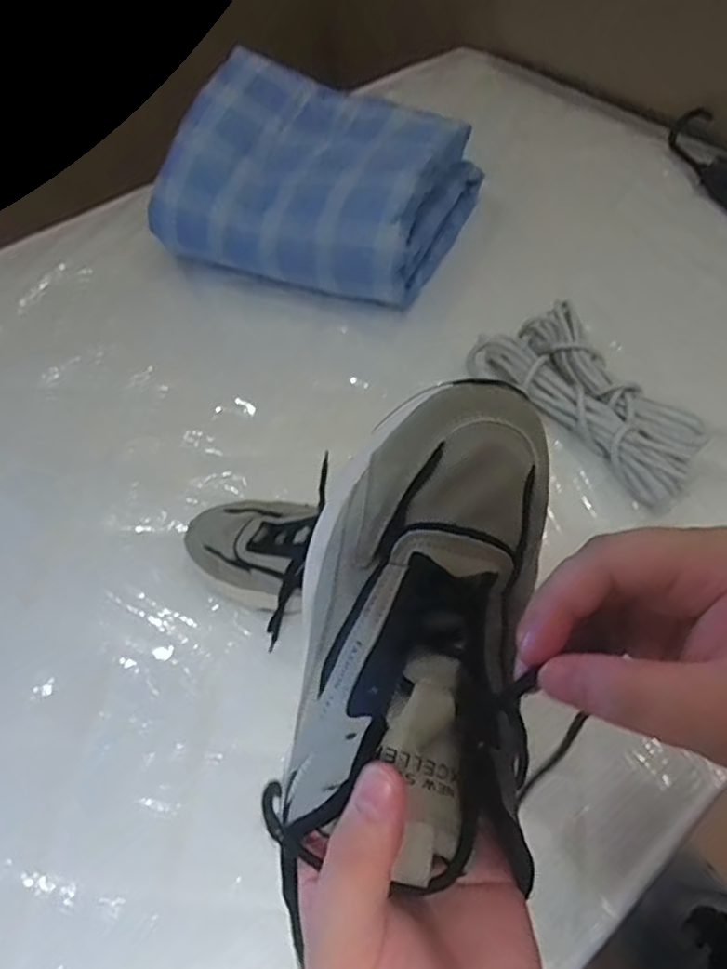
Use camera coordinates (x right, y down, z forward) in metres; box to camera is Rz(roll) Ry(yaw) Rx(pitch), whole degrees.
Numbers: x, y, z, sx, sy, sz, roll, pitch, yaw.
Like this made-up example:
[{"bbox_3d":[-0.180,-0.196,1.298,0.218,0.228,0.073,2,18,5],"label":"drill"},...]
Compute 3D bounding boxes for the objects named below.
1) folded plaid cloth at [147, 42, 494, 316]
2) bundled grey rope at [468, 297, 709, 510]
[{"bbox_3d":[-0.056,-0.408,0.874,0.346,0.184,0.306,19,57,17],"label":"folded plaid cloth"},{"bbox_3d":[0.256,-0.097,0.718,0.146,0.052,0.270,-36,59,-21],"label":"bundled grey rope"}]

